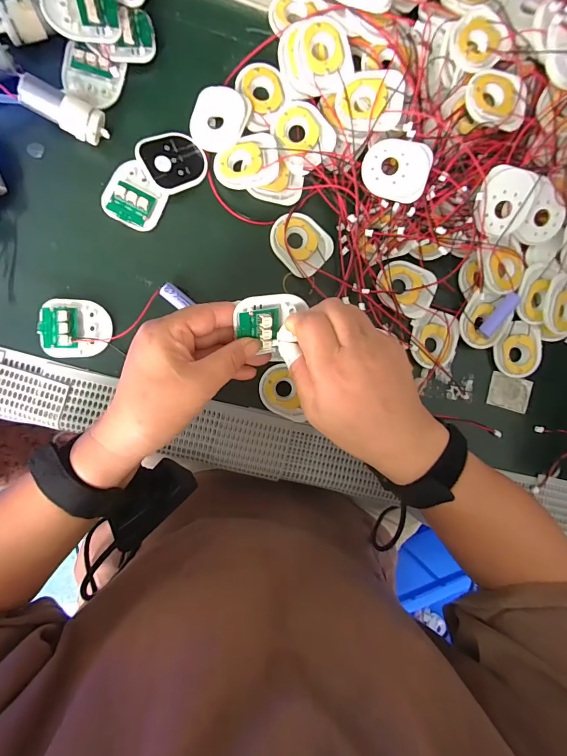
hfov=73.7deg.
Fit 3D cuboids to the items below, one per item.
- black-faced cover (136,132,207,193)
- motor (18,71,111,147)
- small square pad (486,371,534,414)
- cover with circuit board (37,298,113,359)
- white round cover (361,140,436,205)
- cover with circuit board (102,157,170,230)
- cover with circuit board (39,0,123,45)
[{"bbox_3d":[-0.098,-0.193,0.337,0.054,0.011,0.048,-36,100,-20],"label":"black-faced cover"},{"bbox_3d":[-0.181,-0.221,0.313,0.064,0.021,0.027,20,86,-26],"label":"motor"},{"bbox_3d":[0.241,0.016,0.401,0.045,0.005,0.035,13,87,-5],"label":"small square pad"},{"bbox_3d":[-0.180,-0.043,0.327,0.055,0.009,0.051,3,88,-8],"label":"cover with circuit board"},{"bbox_3d":[0.100,-0.183,0.337,0.058,0.010,0.048,11,103,10],"label":"white round cover"},{"bbox_3d":[-0.131,-0.160,0.333,0.048,0.013,0.052,23,85,-7],"label":"cover with circuit board"},{"bbox_3d":[-0.164,-0.307,0.309,0.056,0.016,0.050,-5,89,-8],"label":"cover with circuit board"}]

